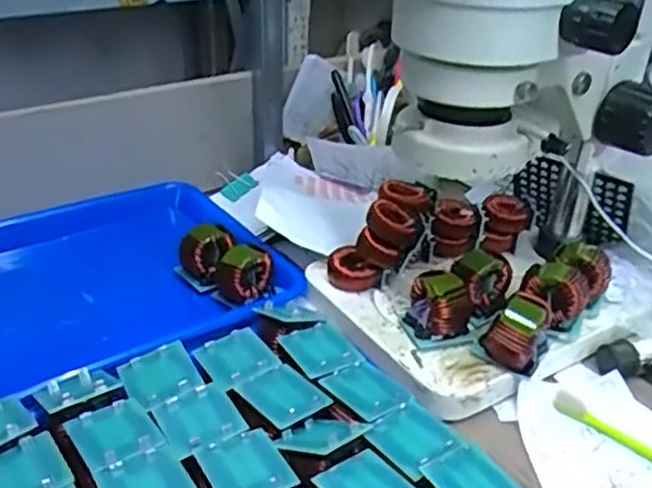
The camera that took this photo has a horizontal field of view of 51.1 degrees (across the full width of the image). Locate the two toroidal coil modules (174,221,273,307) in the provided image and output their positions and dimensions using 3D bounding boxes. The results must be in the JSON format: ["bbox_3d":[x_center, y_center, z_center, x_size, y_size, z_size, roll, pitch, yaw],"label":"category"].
[{"bbox_3d":[-0.089,0.020,0.597,0.088,0.056,0.046,27,38,36],"label":"two toroidal coil modules"}]

